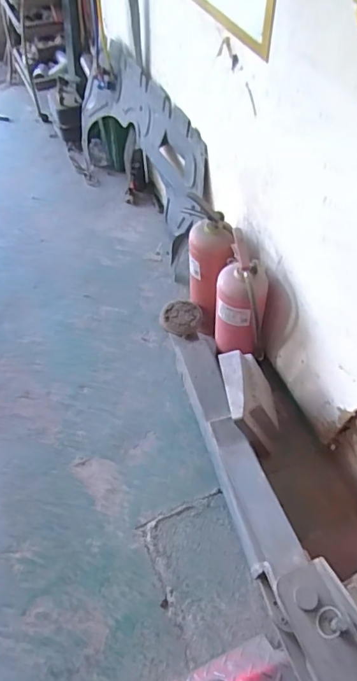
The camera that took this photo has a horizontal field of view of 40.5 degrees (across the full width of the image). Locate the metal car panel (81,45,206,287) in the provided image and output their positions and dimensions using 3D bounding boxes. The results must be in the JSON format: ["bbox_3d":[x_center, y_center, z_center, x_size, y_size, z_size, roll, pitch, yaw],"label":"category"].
[{"bbox_3d":[-0.143,-0.691,1.742,0.077,0.518,0.979,-12,49,-30],"label":"metal car panel"}]

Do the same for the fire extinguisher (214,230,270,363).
[{"bbox_3d":[0.174,-0.098,1.288,0.147,0.336,0.144,12,56,10],"label":"fire extinguisher"}]

